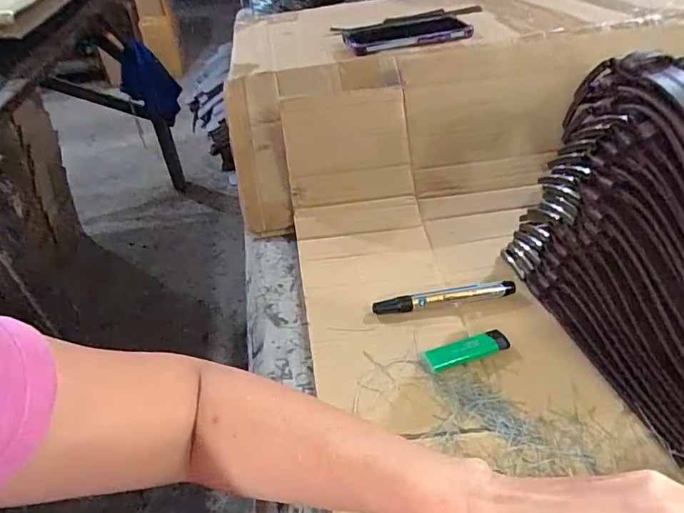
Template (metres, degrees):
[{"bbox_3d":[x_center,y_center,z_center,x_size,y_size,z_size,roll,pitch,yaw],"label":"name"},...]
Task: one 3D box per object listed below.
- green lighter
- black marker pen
[{"bbox_3d":[0.113,0.086,0.468,0.077,0.012,0.020,-16,39,-12],"label":"green lighter"},{"bbox_3d":[0.103,0.039,0.517,0.144,0.011,0.017,-8,38,-4],"label":"black marker pen"}]

